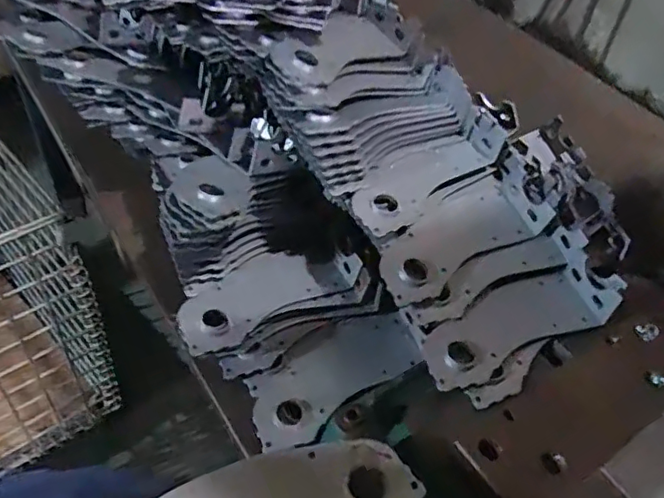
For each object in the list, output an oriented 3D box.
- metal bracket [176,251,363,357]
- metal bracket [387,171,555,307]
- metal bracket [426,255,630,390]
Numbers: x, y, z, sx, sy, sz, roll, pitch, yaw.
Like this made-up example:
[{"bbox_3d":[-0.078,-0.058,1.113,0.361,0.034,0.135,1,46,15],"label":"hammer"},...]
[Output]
[{"bbox_3d":[-0.059,0.035,0.519,0.178,0.018,0.069,-25,57,-36],"label":"metal bracket"},{"bbox_3d":[0.113,-0.009,0.513,0.186,0.029,0.070,-29,57,-29],"label":"metal bracket"},{"bbox_3d":[0.153,0.056,0.474,0.187,0.023,0.064,-18,53,-22],"label":"metal bracket"}]

